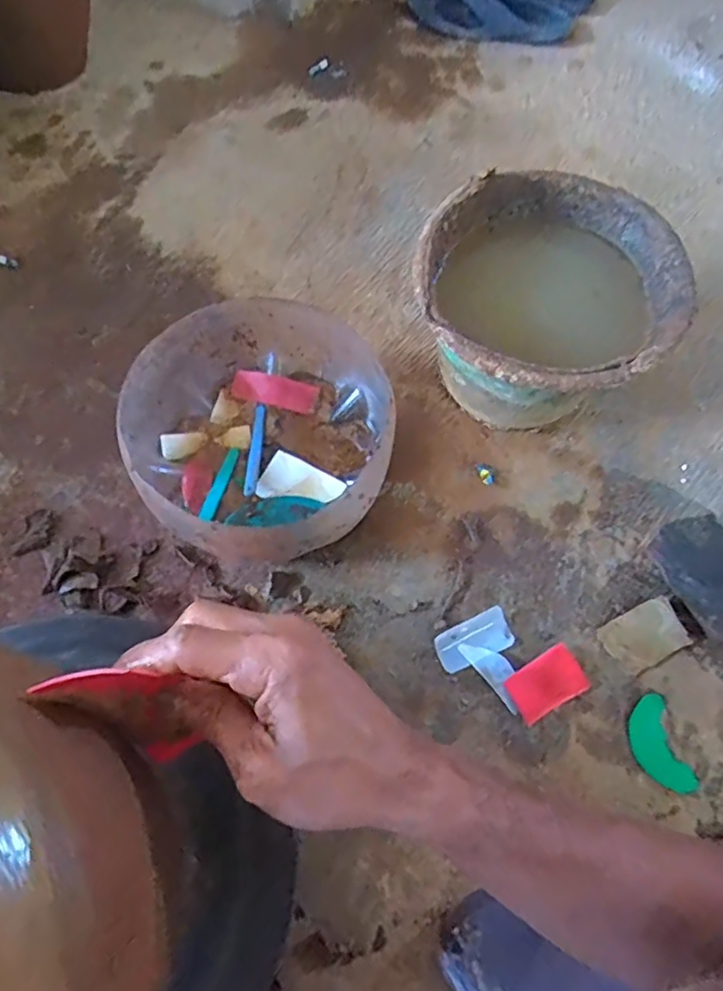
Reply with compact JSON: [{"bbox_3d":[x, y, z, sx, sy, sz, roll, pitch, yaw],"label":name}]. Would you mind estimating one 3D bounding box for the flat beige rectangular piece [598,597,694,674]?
[{"bbox_3d":[0.277,0.136,0.593,0.075,0.019,0.053,-25,70,-13],"label":"flat beige rectangular piece"}]

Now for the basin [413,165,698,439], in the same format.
[{"bbox_3d":[0.176,-0.179,0.640,0.240,0.174,0.255,1,66,-3],"label":"basin"}]

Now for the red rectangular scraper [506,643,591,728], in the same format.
[{"bbox_3d":[0.174,0.176,0.573,0.071,0.004,0.046,-30,79,-10],"label":"red rectangular scraper"}]

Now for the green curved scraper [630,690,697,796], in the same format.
[{"bbox_3d":[0.271,0.229,0.559,0.044,0.007,0.084,-13,68,-9],"label":"green curved scraper"}]

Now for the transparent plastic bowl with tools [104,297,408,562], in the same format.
[{"bbox_3d":[-0.097,-0.056,0.602,0.246,0.120,0.249,1,66,-3],"label":"transparent plastic bowl with tools"}]

